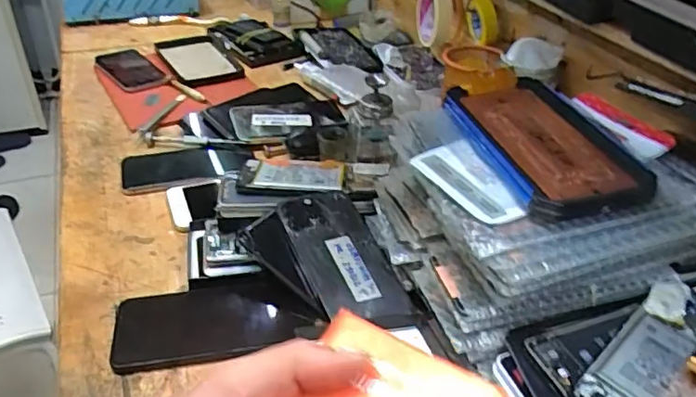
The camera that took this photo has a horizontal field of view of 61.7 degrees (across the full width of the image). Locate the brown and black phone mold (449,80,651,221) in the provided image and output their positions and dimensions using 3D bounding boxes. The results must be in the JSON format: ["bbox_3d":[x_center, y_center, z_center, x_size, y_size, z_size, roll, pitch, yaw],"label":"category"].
[{"bbox_3d":[0.155,-0.044,0.451,0.091,0.021,0.163,-8,36,-13],"label":"brown and black phone mold"}]

